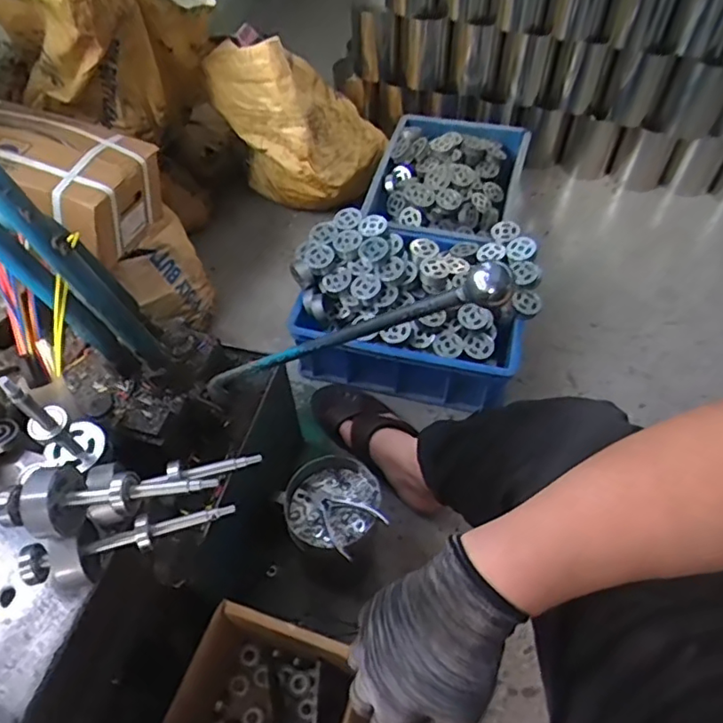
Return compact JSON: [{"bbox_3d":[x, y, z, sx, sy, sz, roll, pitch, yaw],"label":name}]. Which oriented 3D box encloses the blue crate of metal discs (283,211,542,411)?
[{"bbox_3d":[0.099,-0.116,1.080,0.416,0.223,0.304,12,56,10],"label":"blue crate of metal discs"}]

